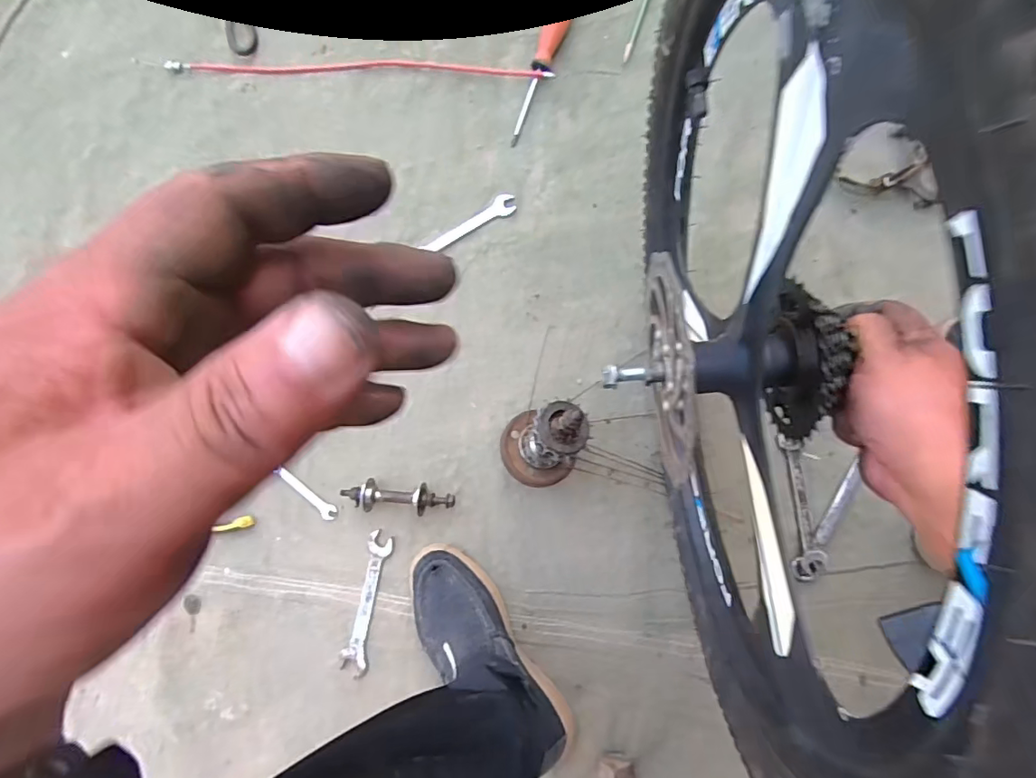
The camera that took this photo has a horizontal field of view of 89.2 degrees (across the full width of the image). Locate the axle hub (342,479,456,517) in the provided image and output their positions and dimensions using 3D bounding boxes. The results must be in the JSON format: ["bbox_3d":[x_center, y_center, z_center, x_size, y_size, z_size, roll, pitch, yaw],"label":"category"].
[{"bbox_3d":[-0.146,0.134,0.648,0.139,0.032,0.038,3,89,7],"label":"axle hub"}]

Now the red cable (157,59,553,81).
[{"bbox_3d":[-0.221,-0.422,0.686,0.527,0.010,0.024,6,89,7],"label":"red cable"}]

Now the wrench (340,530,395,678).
[{"bbox_3d":[-0.189,0.269,0.658,0.034,0.009,0.172,13,90,7],"label":"wrench"}]

